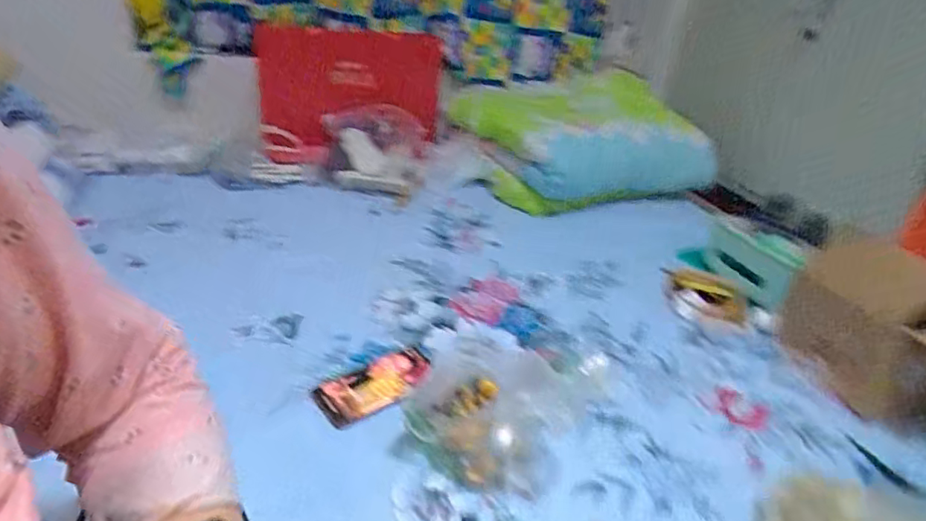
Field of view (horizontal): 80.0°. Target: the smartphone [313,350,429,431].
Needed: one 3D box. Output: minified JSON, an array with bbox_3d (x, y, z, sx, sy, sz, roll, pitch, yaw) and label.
[{"bbox_3d":[-0.113,0.165,0.740,0.161,0.010,0.081,-20,41,-34],"label":"smartphone"}]

